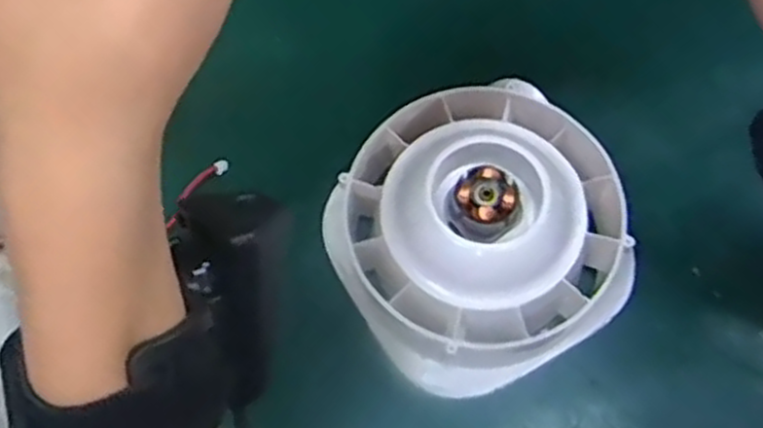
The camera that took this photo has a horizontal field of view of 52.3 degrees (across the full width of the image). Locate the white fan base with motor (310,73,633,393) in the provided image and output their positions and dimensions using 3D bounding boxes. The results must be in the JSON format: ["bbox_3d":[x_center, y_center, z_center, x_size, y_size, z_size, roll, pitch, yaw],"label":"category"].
[{"bbox_3d":[0.045,0.007,0.368,0.133,0.059,0.129,-25,69,-7],"label":"white fan base with motor"}]

